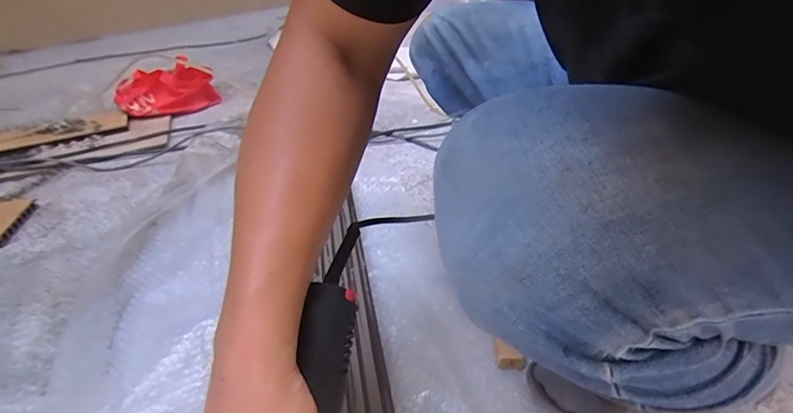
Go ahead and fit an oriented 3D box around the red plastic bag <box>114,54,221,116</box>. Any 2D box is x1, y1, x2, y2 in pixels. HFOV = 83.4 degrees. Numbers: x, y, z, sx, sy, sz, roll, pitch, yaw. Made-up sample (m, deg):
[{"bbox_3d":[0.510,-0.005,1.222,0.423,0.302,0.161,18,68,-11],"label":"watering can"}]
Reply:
[{"bbox_3d":[-0.717,-0.368,1.402,0.152,0.124,0.284,18,38,31],"label":"red plastic bag"}]

